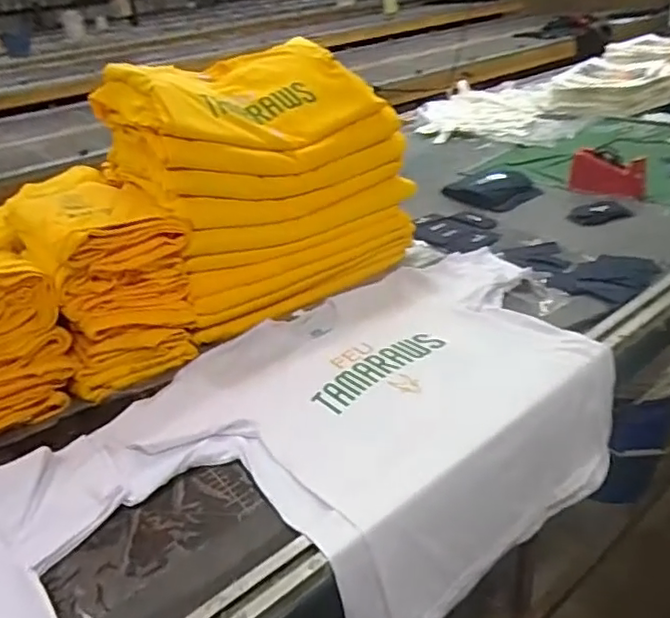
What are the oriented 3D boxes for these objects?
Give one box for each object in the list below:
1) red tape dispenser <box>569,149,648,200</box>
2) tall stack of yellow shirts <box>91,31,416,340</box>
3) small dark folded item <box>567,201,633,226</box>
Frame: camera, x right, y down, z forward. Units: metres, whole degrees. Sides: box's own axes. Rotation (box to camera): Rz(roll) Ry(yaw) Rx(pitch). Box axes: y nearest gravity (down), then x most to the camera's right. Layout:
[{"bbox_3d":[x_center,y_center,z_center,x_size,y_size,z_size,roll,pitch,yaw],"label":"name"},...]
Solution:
[{"bbox_3d":[0.745,-0.370,1.643,0.208,0.098,0.083,20,39,38],"label":"red tape dispenser"},{"bbox_3d":[-0.151,-0.284,1.277,0.531,0.447,0.345,-27,36,-31],"label":"tall stack of yellow shirts"},{"bbox_3d":[0.670,-0.248,1.527,0.139,0.031,0.079,-15,31,-14],"label":"small dark folded item"}]

